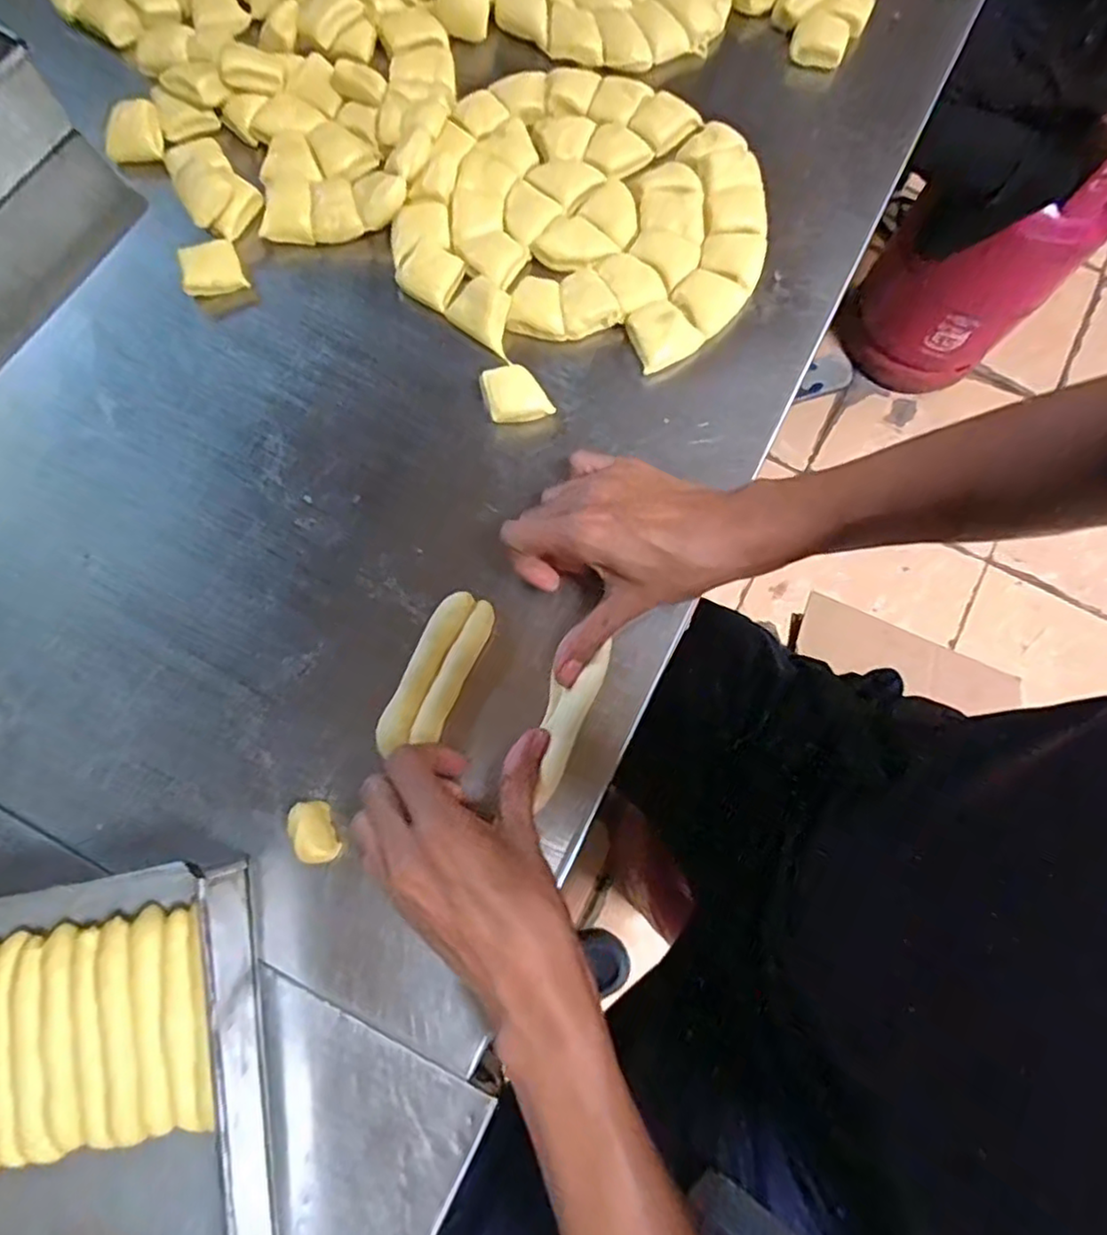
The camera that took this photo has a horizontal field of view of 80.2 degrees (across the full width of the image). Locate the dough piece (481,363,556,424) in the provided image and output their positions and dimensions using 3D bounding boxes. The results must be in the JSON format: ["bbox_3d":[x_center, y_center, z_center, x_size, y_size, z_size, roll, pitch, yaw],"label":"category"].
[{"bbox_3d":[-0.025,-0.148,0.441,0.040,0.019,0.039,-17,77,-5],"label":"dough piece"}]

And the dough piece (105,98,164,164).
[{"bbox_3d":[-0.314,-0.359,0.491,0.043,0.022,0.045,-11,76,-3],"label":"dough piece"}]

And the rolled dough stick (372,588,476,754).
[{"bbox_3d":[-0.076,0.030,0.390,0.020,0.018,0.101,23,77,5],"label":"rolled dough stick"}]

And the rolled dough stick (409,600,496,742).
[{"bbox_3d":[-0.057,0.031,0.388,0.017,0.013,0.088,23,77,5],"label":"rolled dough stick"}]

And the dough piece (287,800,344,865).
[{"bbox_3d":[-0.133,0.119,0.365,0.021,0.019,0.034,-24,77,-7],"label":"dough piece"}]

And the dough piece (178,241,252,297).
[{"bbox_3d":[-0.241,-0.245,0.463,0.041,0.015,0.040,-21,77,-6],"label":"dough piece"}]

